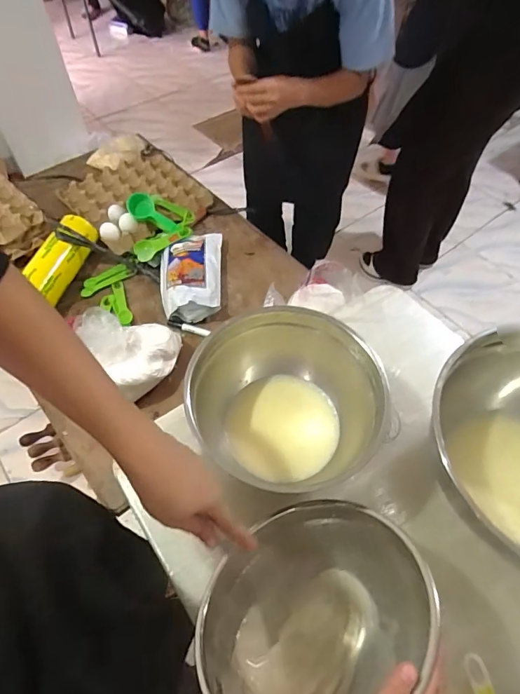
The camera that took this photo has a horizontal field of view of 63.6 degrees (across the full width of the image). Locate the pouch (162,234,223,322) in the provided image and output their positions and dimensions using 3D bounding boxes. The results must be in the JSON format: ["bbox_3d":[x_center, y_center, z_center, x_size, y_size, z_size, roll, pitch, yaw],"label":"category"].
[{"bbox_3d":[-0.150,-0.169,0.912,0.132,0.049,0.239,-4,56,-3],"label":"pouch"}]

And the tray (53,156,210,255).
[{"bbox_3d":[-0.318,-0.383,1.071,0.299,0.049,0.292,-36,64,-22],"label":"tray"}]

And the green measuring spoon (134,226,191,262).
[{"bbox_3d":[-0.220,-0.239,0.960,0.136,0.030,0.051,-20,59,-13],"label":"green measuring spoon"}]

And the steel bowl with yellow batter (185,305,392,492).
[{"bbox_3d":[0.043,0.078,0.609,0.256,0.163,0.204,24,59,15],"label":"steel bowl with yellow batter"}]

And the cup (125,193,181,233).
[{"bbox_3d":[-0.245,-0.306,0.968,0.136,0.037,0.054,34,60,-6],"label":"cup"}]

